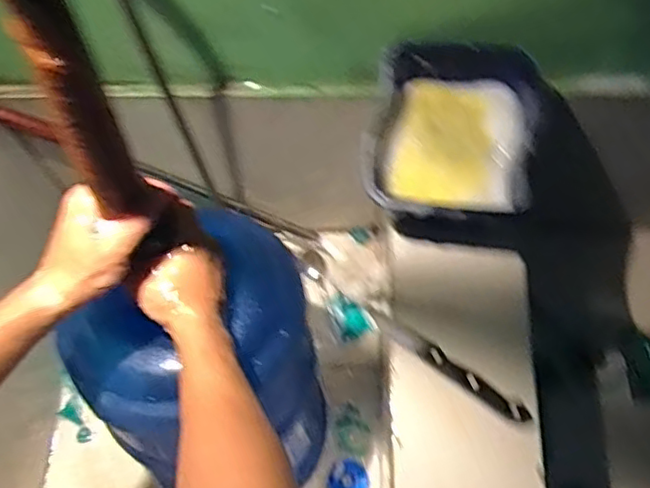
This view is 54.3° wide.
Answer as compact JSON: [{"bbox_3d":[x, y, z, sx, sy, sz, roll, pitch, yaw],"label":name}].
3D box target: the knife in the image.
[{"bbox_3d":[0.114,0.114,0.592,0.166,0.009,0.016,34,71,17],"label":"knife"}]

